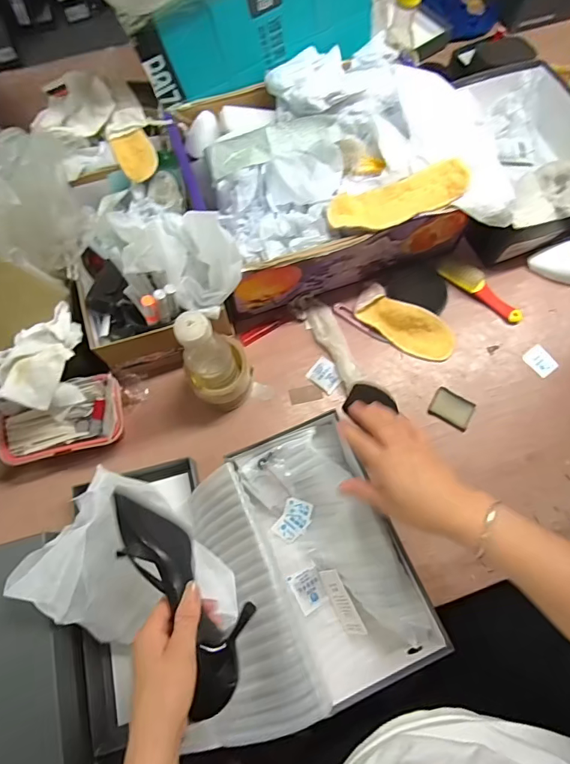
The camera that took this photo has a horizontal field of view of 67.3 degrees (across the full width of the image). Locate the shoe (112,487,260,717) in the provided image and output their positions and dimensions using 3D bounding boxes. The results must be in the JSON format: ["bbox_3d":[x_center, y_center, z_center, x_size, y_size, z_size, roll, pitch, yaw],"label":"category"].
[{"bbox_3d":[-0.101,0.202,0.440,0.085,0.063,0.224,-33,68,-10],"label":"shoe"}]

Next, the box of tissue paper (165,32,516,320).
[{"bbox_3d":[0.066,-0.314,0.662,0.410,0.184,0.318,-13,71,-4],"label":"box of tissue paper"}]

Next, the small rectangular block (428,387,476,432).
[{"bbox_3d":[0.250,0.039,0.640,0.061,0.009,0.046,31,74,11],"label":"small rectangular block"}]

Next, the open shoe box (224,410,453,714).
[{"bbox_3d":[0.062,0.214,0.538,0.147,0.093,0.318,-24,72,-8],"label":"open shoe box"}]

